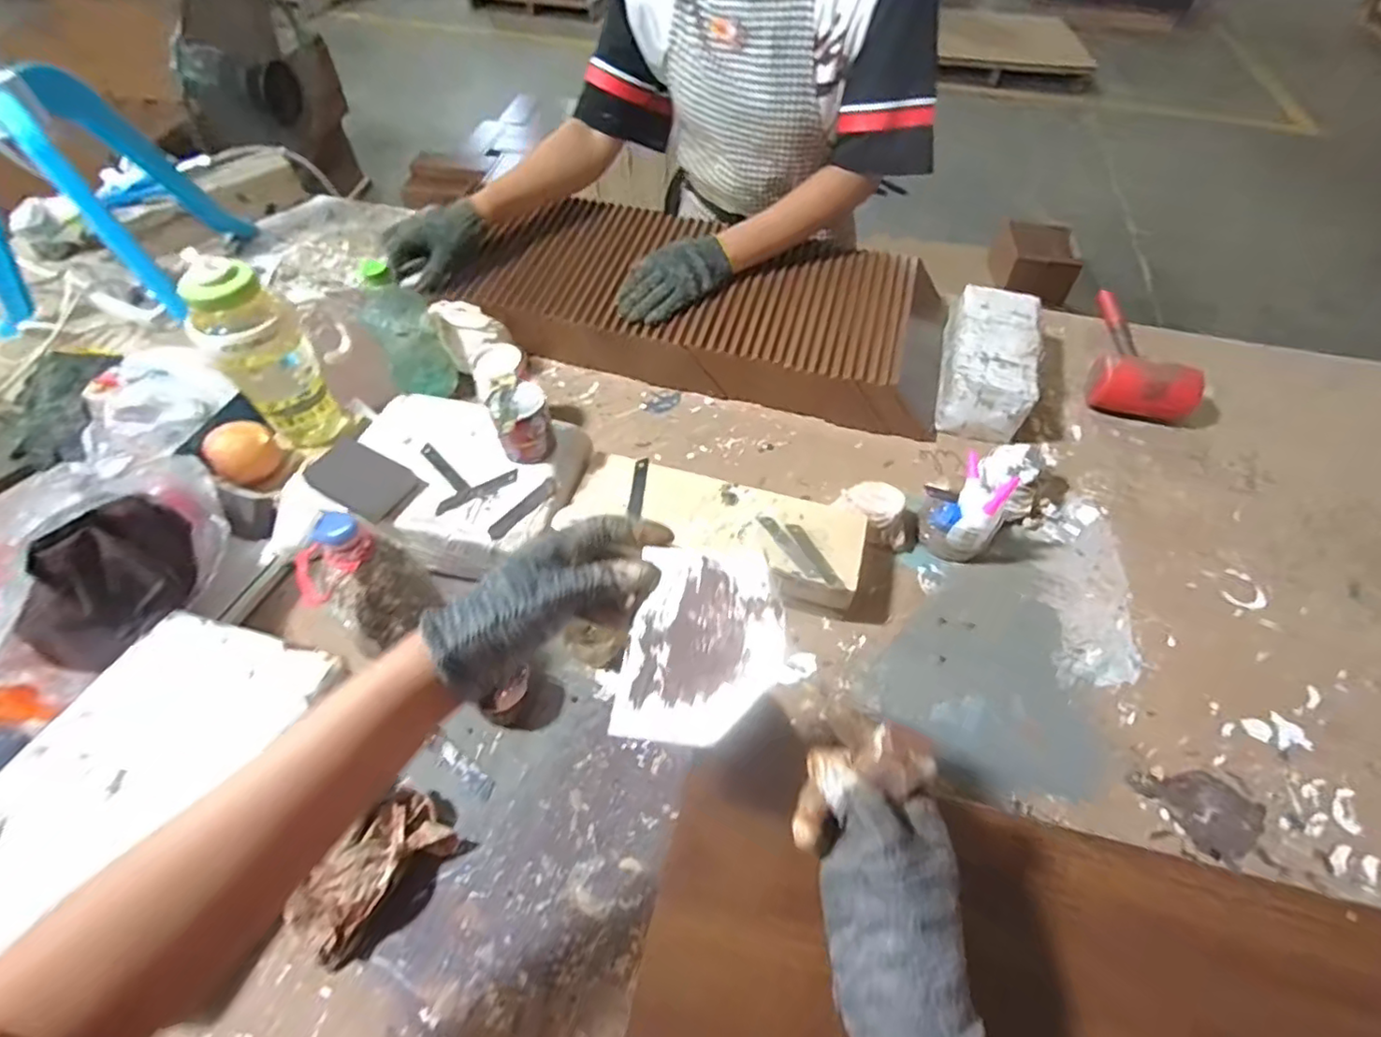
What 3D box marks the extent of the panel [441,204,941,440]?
[{"bbox_3d":[0.031,-0.331,0.969,0.734,0.108,0.311,15,55,9],"label":"panel"}]

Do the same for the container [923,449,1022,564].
[{"bbox_3d":[0.339,-0.019,0.744,0.085,0.109,0.096,37,61,22],"label":"container"}]

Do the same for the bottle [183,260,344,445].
[{"bbox_3d":[-0.501,-0.189,0.725,0.092,0.233,0.073,-37,62,-25],"label":"bottle"}]

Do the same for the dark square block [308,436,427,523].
[{"bbox_3d":[-0.361,-0.043,0.684,0.117,0.021,0.066,26,57,17],"label":"dark square block"}]

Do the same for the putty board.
[{"bbox_3d":[0.007,0.076,0.374,0.099,0.006,0.116,0,66,23],"label":"putty board"}]

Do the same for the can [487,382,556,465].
[{"bbox_3d":[-0.191,-0.104,0.708,0.065,0.082,0.066,-18,56,-14],"label":"can"}]

